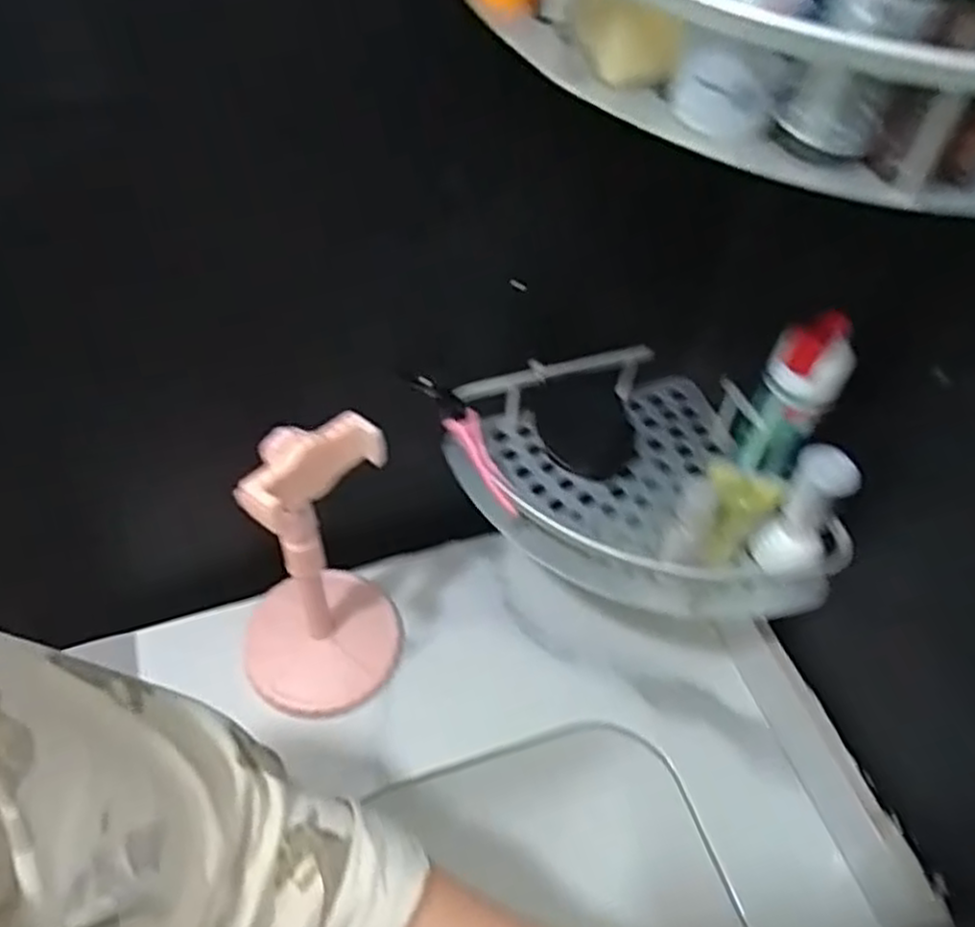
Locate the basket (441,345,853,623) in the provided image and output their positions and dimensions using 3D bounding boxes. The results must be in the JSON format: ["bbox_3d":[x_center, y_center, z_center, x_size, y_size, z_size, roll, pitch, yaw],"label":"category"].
[{"bbox_3d":[0.103,0.015,0.535,0.195,0.068,0.207,-8,55,-10],"label":"basket"}]

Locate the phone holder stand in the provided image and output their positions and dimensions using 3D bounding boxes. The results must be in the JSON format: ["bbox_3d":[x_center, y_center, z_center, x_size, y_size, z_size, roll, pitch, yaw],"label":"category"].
[{"bbox_3d":[-0.122,0.071,0.515,0.115,0.271,0.107,-19,58,-18],"label":"phone holder stand"}]

